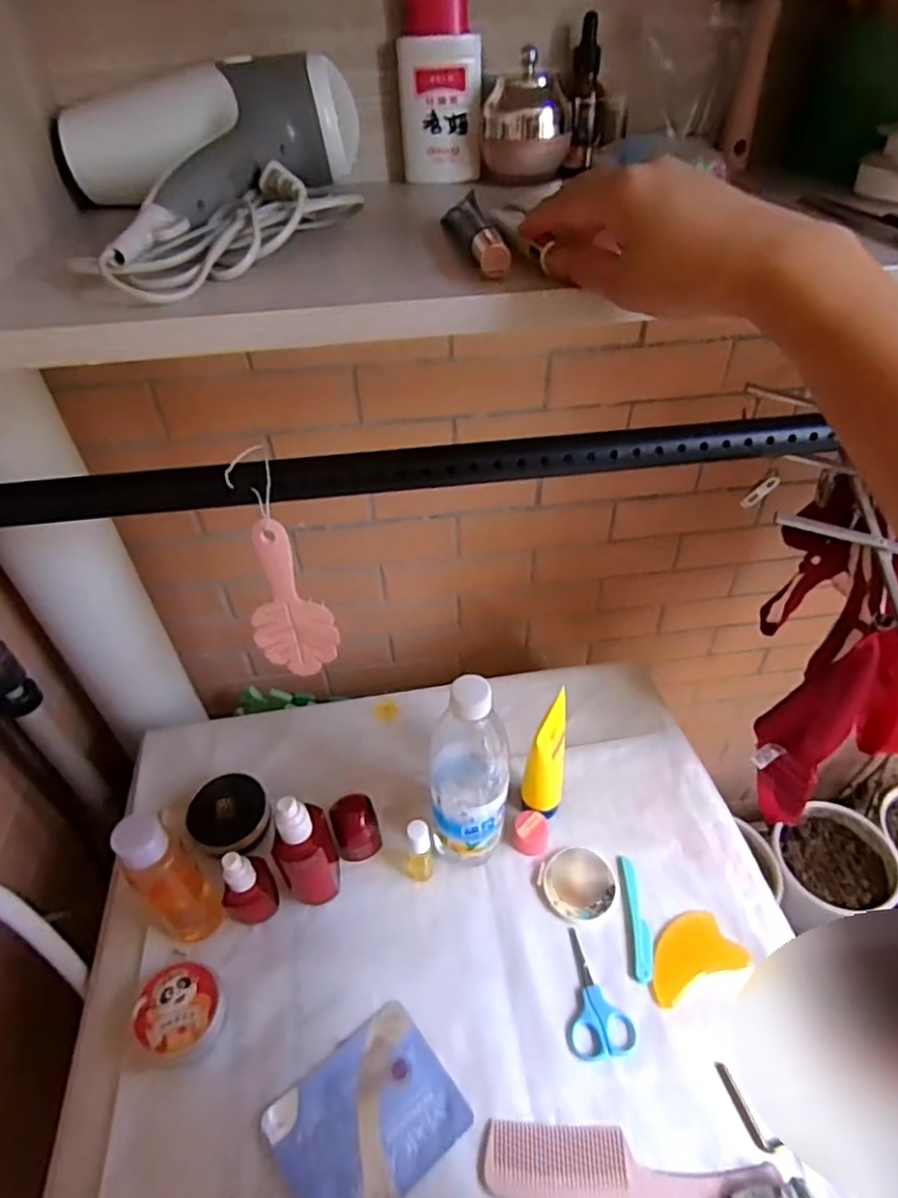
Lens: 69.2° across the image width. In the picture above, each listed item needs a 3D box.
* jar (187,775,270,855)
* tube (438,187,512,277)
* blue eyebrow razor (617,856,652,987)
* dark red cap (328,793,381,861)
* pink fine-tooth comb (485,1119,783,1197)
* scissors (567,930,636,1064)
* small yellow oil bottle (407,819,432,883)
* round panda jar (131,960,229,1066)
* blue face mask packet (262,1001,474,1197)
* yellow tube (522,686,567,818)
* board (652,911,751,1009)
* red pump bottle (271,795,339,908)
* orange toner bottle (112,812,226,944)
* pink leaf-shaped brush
[{"bbox_3d":[-0.210,0.211,0.632,0.069,0.033,0.079,-12,45,-10],"label":"jar"},{"bbox_3d":[0.016,-0.218,0.390,0.024,0.016,0.114,-8,45,-6],"label":"tube"},{"bbox_3d":[0.166,0.279,0.575,0.018,0.004,0.105,1,44,4],"label":"blue eyebrow razor"},{"bbox_3d":[-0.088,0.219,0.622,0.041,0.050,0.041,-1,44,1],"label":"dark red cap"},{"bbox_3d":[0.125,0.397,0.455,0.194,0.010,0.044,0,44,3],"label":"pink fine-tooth comb"},{"bbox_3d":[0.116,0.321,0.536,0.051,0.004,0.093,-8,44,-5],"label":"scissors"},{"bbox_3d":[-0.026,0.229,0.585,0.021,0.089,0.020,-9,45,-6],"label":"small yellow oil bottle"},{"bbox_3d":[-0.214,0.331,0.522,0.062,0.043,0.062,-1,44,1],"label":"round panda jar"},{"bbox_3d":[-0.060,0.383,0.481,0.124,0.011,0.102,-31,51,-26],"label":"blue face mask packet"},{"bbox_3d":[0.091,0.153,0.609,0.037,0.147,0.055,5,45,8],"label":"yellow tube"},{"bbox_3d":[0.204,0.299,0.552,0.086,0.010,0.051,-17,46,-15],"label":"board"},{"bbox_3d":[-0.121,0.216,0.552,0.048,0.156,0.036,-20,47,-17],"label":"red pump bottle"},{"bbox_3d":[-0.227,0.231,0.530,0.041,0.162,0.044,-1,44,1],"label":"orange toner bottle"},{"bbox_3d":[-0.138,0.004,0.557,0.072,0.166,0.017,-2,44,1],"label":"pink leaf-shaped brush"}]

